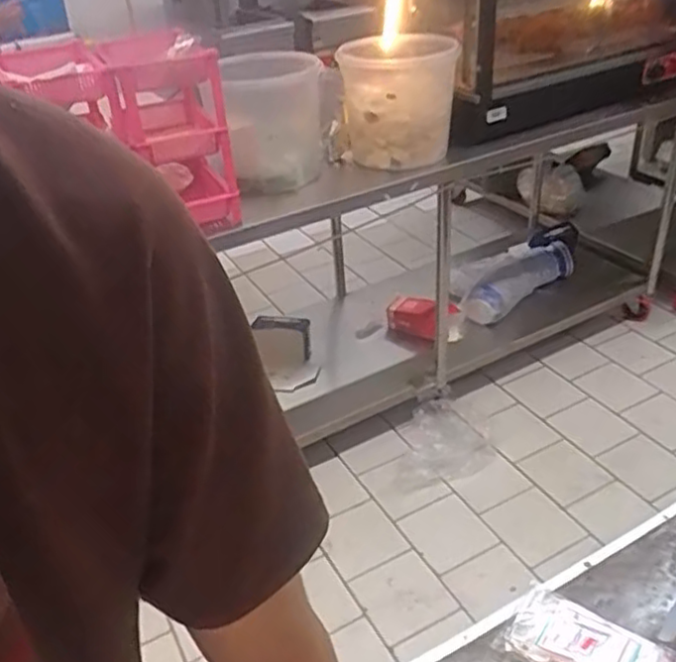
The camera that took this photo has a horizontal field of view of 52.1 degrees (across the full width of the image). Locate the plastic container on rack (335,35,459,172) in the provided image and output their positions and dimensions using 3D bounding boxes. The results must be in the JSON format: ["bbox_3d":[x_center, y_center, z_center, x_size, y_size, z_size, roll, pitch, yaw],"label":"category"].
[{"bbox_3d":[0.146,-0.560,1.661,0.264,0.259,0.308,-2,33,4],"label":"plastic container on rack"}]

